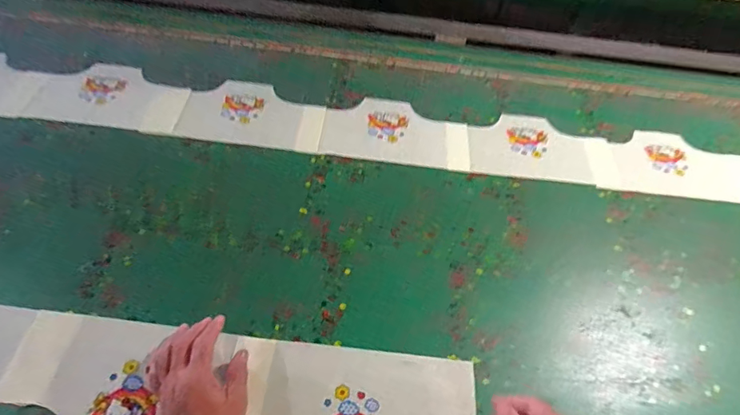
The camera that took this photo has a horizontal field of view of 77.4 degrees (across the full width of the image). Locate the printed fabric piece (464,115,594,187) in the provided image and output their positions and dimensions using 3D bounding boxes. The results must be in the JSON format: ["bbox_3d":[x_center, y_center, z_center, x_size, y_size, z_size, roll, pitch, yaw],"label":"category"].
[{"bbox_3d":[0.308,-0.122,0.903,0.232,0.009,0.163,7,55,0],"label":"printed fabric piece"}]

